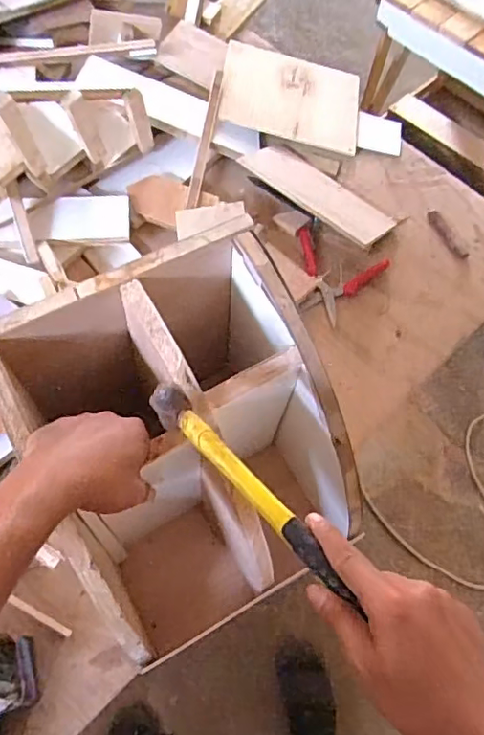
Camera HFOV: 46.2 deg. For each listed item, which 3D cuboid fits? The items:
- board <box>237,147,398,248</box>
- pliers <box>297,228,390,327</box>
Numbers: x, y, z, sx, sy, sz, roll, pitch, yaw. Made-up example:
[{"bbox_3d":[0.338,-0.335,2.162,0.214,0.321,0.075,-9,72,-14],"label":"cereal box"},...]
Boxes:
[{"bbox_3d":[0.130,-0.302,0.978,0.273,0.014,0.119,37,52,16],"label":"board"},{"bbox_3d":[0.140,-0.146,0.925,0.158,0.022,0.145,26,65,9],"label":"pliers"}]

